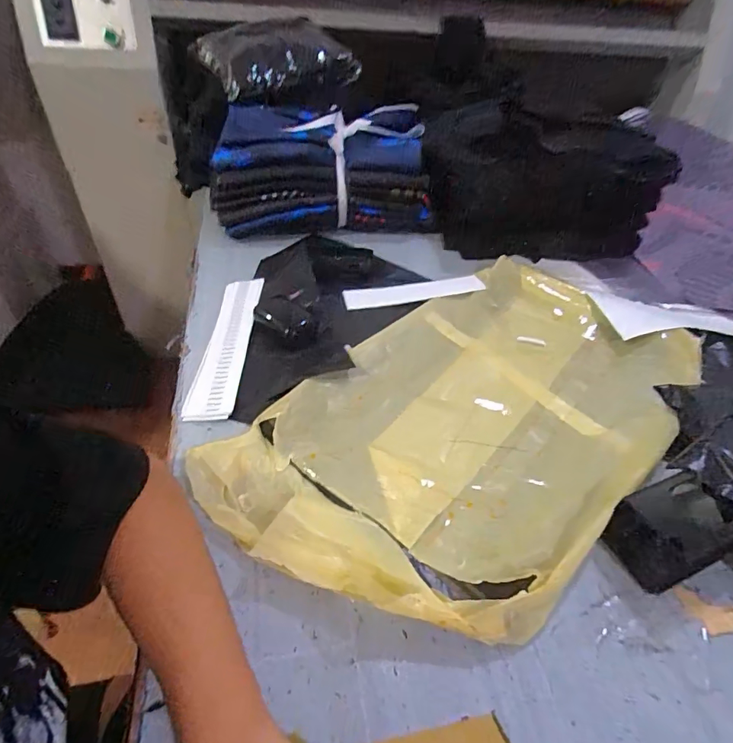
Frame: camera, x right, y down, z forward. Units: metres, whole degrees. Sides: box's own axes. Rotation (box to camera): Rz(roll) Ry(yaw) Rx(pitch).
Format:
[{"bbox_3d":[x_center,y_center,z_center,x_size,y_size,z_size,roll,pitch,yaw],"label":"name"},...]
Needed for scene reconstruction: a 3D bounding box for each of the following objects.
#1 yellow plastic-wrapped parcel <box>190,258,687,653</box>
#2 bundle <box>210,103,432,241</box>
[{"bbox_3d":[0.121,0.031,0.469,0.534,0.032,0.302,-32,55,-32],"label":"yellow plastic-wrapped parcel"},{"bbox_3d":[-0.071,-0.322,0.734,0.338,0.142,0.190,-1,44,-7],"label":"bundle"}]

